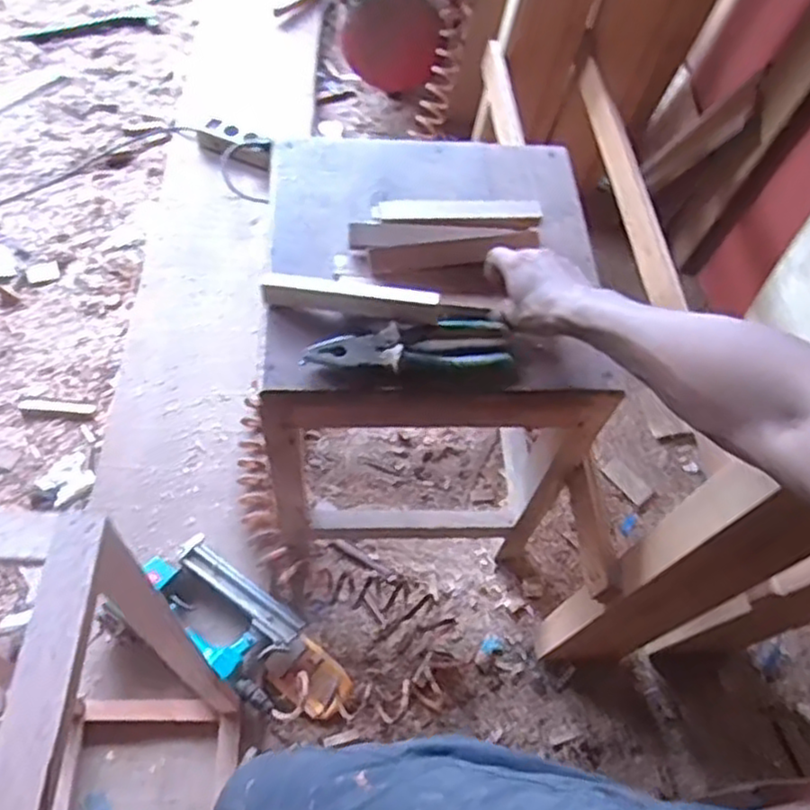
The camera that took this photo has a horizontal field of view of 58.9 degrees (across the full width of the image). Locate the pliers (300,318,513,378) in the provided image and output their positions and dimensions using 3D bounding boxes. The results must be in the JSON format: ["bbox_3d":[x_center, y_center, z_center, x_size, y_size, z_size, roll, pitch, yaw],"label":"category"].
[{"bbox_3d":[0.002,-0.056,0.676,0.186,0.029,0.055,-3,59,-5],"label":"pliers"}]

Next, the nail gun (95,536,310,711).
[{"bbox_3d":[-0.257,0.297,0.959,0.239,0.080,0.166,34,63,16],"label":"nail gun"}]

